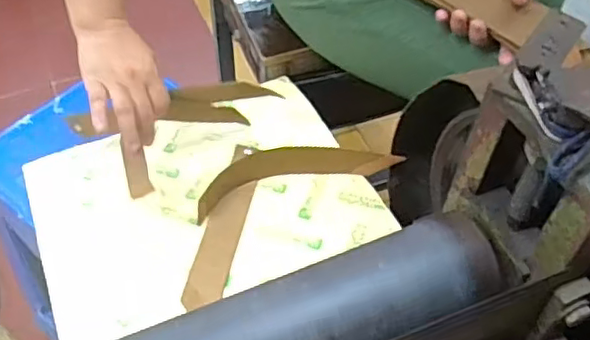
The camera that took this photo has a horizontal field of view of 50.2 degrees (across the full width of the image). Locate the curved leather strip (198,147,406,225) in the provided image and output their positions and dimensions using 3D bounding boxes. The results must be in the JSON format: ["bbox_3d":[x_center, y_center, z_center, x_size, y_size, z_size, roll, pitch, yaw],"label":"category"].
[{"bbox_3d":[-0.002,-0.001,0.689,0.216,0.032,0.065,-12,54,-10],"label":"curved leather strip"}]

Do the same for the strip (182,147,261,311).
[{"bbox_3d":[-0.071,0.053,0.667,0.038,0.010,0.215,9,49,7],"label":"strip"}]

